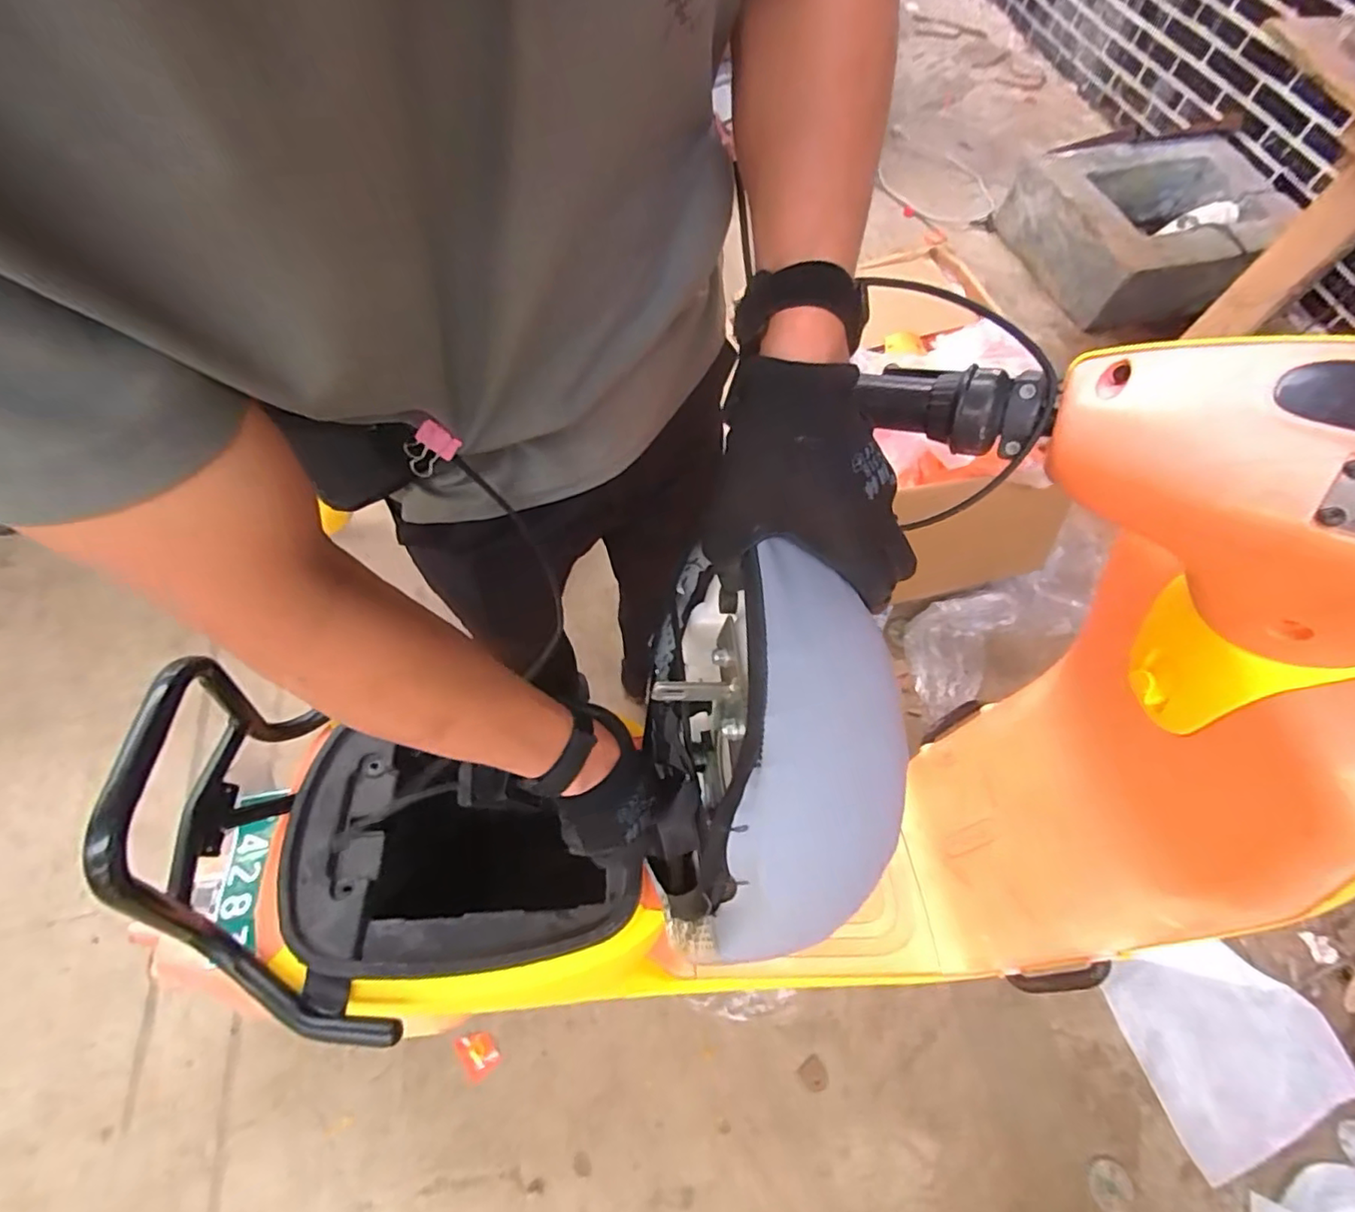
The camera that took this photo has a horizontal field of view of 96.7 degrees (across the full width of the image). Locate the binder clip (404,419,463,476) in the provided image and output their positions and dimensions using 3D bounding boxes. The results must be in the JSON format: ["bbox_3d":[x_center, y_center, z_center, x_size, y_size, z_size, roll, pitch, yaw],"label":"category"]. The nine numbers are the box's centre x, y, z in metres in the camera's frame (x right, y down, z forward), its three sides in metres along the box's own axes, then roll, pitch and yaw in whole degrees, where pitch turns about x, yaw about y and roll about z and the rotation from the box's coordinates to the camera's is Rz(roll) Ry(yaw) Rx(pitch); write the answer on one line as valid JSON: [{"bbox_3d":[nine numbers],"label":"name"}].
[{"bbox_3d":[-0.153,-0.096,0.368,0.031,0.026,0.014,-51,49,-3],"label":"binder clip"}]

